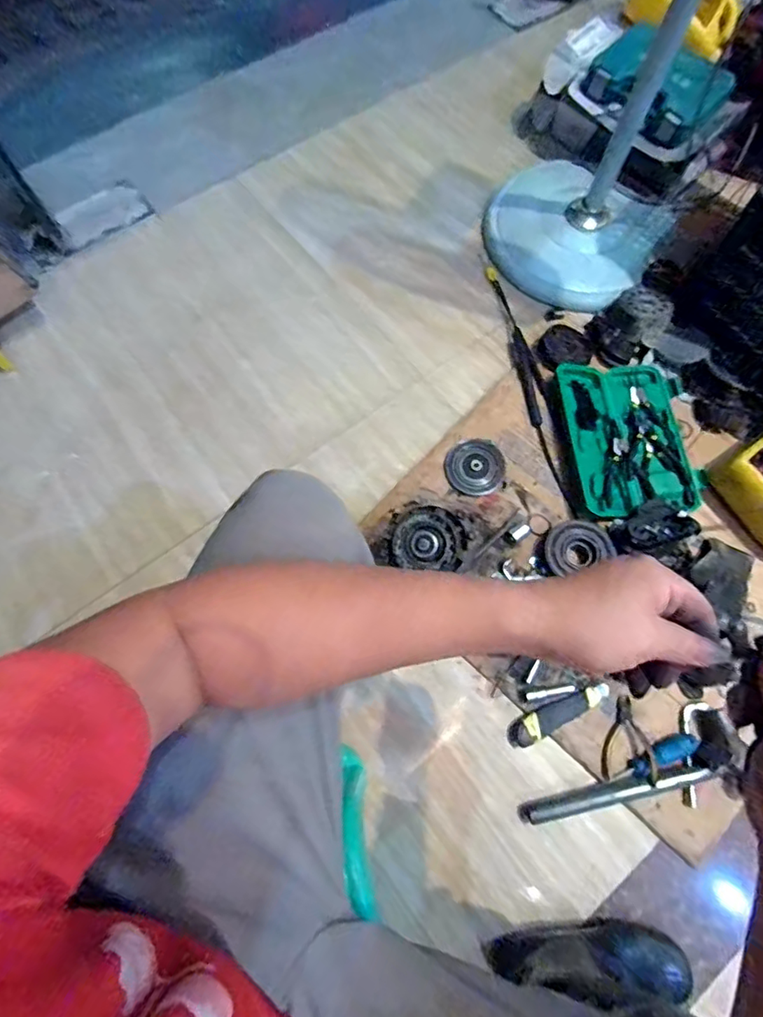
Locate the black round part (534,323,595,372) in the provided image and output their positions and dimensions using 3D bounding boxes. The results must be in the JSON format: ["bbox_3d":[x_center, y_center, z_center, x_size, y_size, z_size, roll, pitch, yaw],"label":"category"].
[{"bbox_3d":[0.349,-0.315,1.029,0.104,0.025,0.103,0,70,0],"label":"black round part"}]

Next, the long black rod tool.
[{"bbox_3d":[0.280,-0.248,1.013,0.036,0.021,0.549,-8,71,-3],"label":"long black rod tool"}]

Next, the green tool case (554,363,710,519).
[{"bbox_3d":[0.445,-0.129,0.960,0.218,0.034,0.295,-3,70,-1],"label":"green tool case"}]

